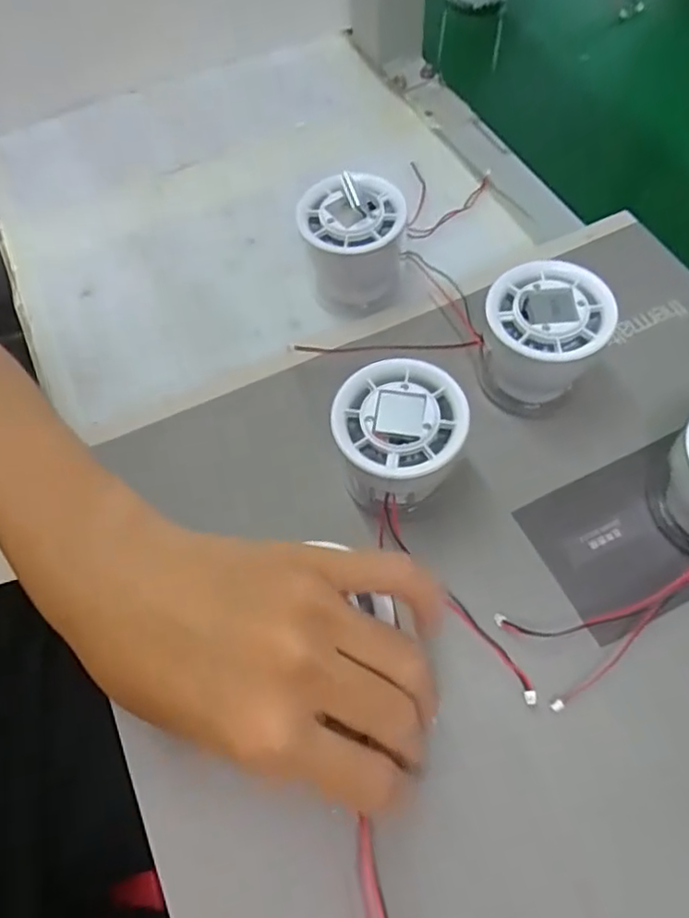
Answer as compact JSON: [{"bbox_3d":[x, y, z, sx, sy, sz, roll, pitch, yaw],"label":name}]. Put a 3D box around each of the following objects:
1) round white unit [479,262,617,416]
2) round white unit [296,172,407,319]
[{"bbox_3d":[0.096,-0.056,0.315,0.054,0.056,0.054,-2,61,3],"label":"round white unit"},{"bbox_3d":[0.005,-0.118,0.354,0.056,0.057,0.051,-5,61,1],"label":"round white unit"}]

